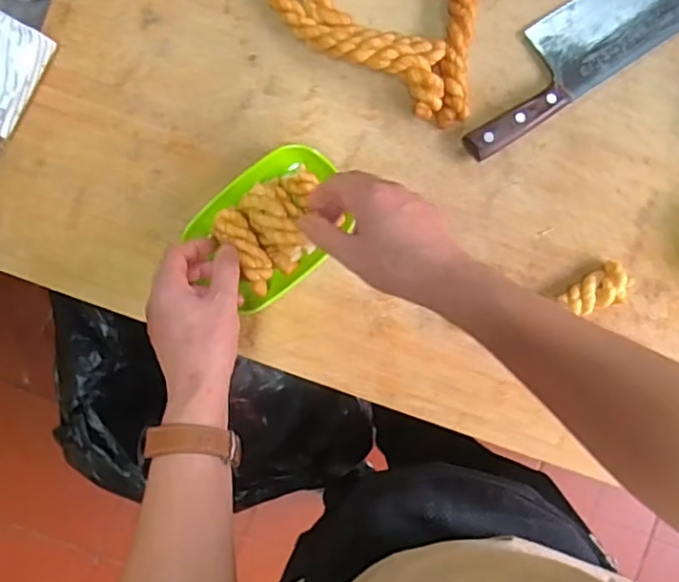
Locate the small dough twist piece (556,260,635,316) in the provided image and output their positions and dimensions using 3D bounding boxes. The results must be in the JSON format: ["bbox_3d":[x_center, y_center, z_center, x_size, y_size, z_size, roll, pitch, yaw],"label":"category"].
[{"bbox_3d":[0.264,0.001,0.623,0.079,0.028,0.040,-32,90,-2],"label":"small dough twist piece"}]

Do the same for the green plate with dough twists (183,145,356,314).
[{"bbox_3d":[-0.063,-0.070,0.593,0.151,0.066,0.116,-42,90,-2],"label":"green plate with dough twists"}]

